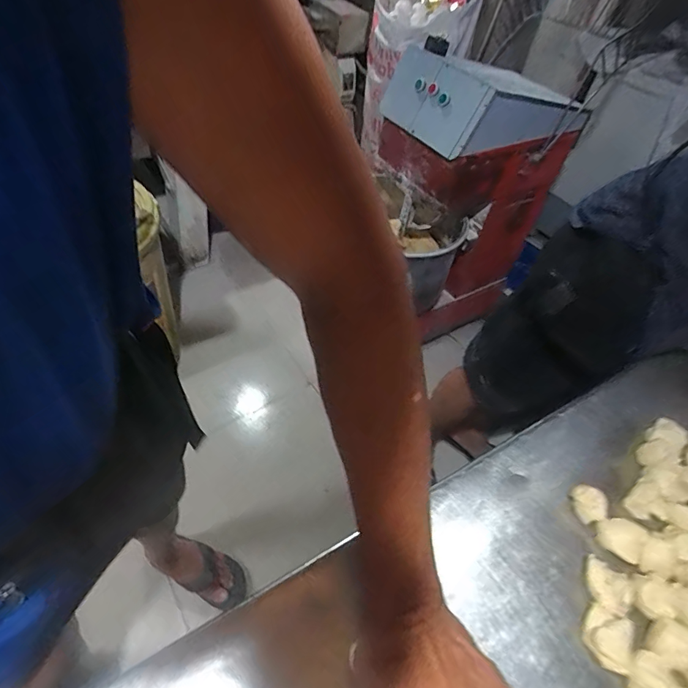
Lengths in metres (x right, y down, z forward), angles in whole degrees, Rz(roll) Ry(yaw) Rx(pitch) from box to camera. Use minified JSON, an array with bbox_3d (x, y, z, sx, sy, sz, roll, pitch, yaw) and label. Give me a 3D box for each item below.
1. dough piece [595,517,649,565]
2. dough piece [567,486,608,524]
[{"bbox_3d":[0.241,0.167,0.376,0.036,0.015,0.031,37,54,21],"label":"dough piece"},{"bbox_3d":[0.220,0.144,0.389,0.024,0.019,0.031,-22,57,-25],"label":"dough piece"}]

